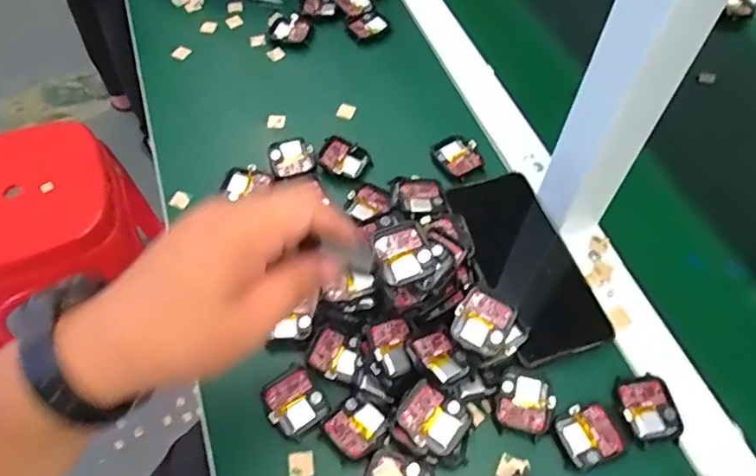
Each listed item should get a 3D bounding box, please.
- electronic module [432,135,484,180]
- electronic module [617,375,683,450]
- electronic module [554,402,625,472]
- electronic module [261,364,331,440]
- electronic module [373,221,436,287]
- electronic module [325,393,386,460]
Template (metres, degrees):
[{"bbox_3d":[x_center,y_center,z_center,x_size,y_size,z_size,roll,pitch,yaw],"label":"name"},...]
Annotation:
[{"bbox_3d":[0.073,-0.075,0.512,0.038,0.011,0.043,-30,63,-18],"label":"electronic module"},{"bbox_3d":[0.185,0.115,0.388,0.038,0.005,0.044,-8,58,-6],"label":"electronic module"},{"bbox_3d":[0.140,0.130,0.378,0.037,0.006,0.036,-20,60,-13],"label":"electronic module"},{"bbox_3d":[-0.057,0.111,0.388,0.036,0.005,0.041,-32,64,-19],"label":"electronic module"},{"bbox_3d":[0.018,0.011,0.384,0.035,0.009,0.042,-14,58,-10],"label":"electronic module"},{"bbox_3d":[-0.013,0.125,0.379,0.036,0.006,0.037,38,65,21],"label":"electronic module"}]

